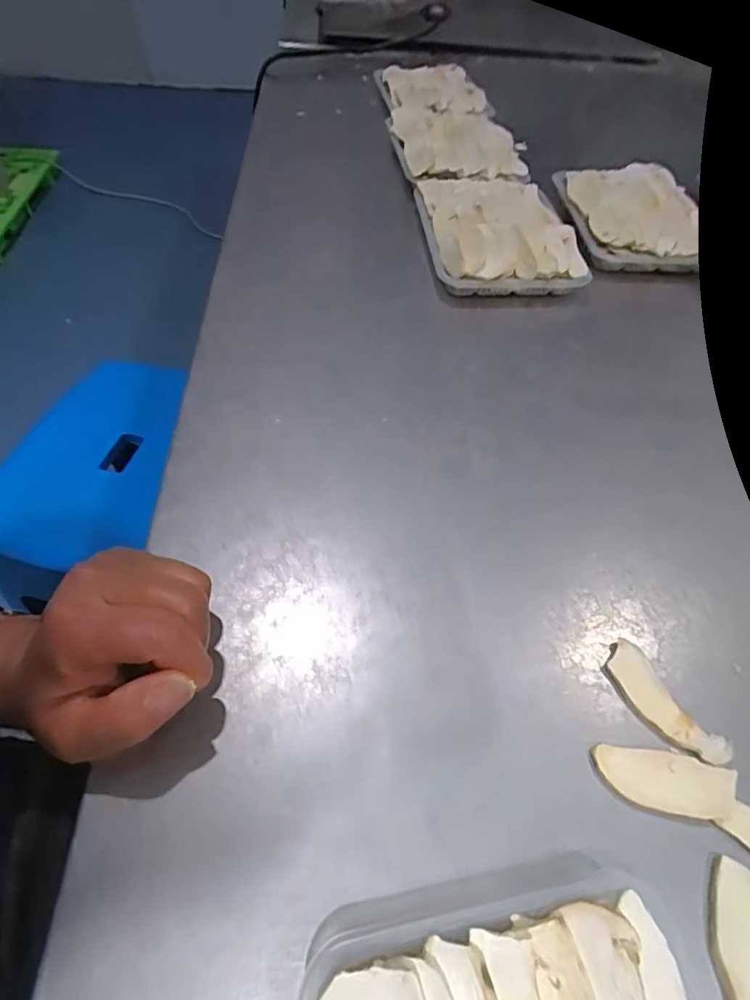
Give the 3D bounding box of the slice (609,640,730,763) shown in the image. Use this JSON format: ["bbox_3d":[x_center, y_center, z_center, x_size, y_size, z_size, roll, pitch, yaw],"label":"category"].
[{"bbox_3d":[0.140,0.099,0.251,0.023,0.005,0.063,-25,58,-20],"label":"slice"}]

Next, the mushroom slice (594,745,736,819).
[{"bbox_3d":[0.129,0.125,0.230,0.058,0.004,0.024,9,53,3],"label":"mushroom slice"}]

